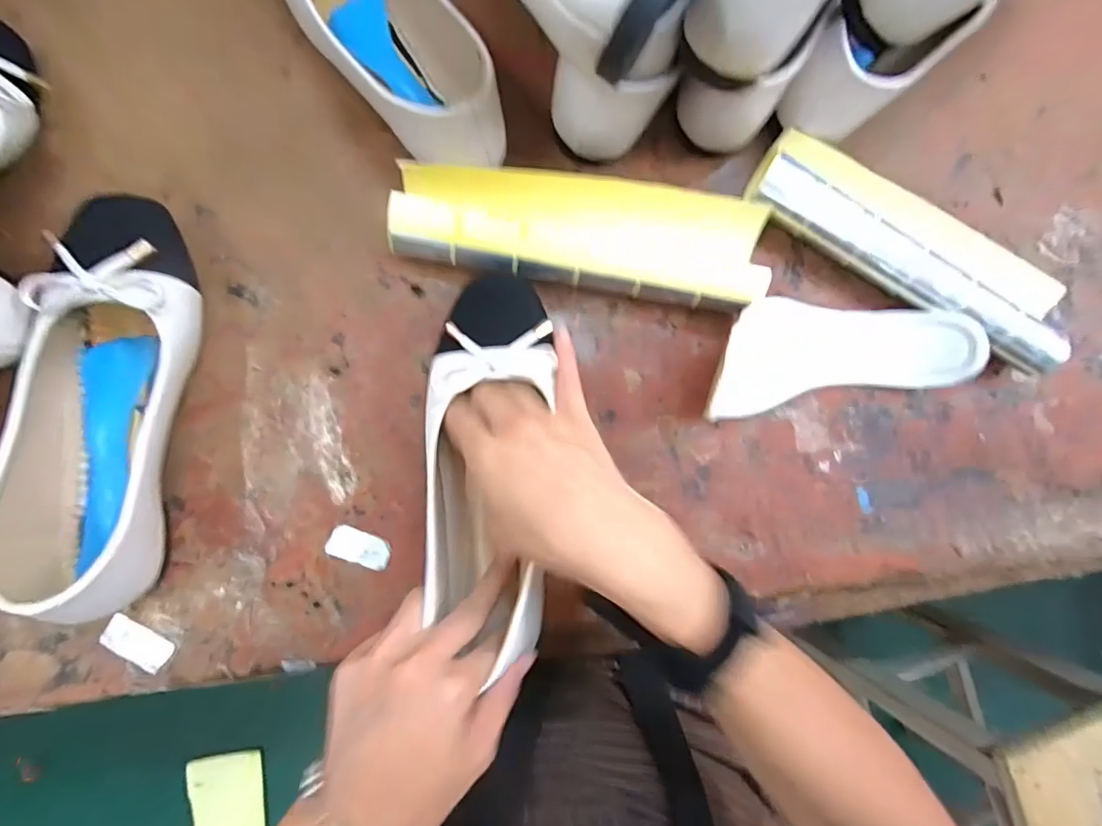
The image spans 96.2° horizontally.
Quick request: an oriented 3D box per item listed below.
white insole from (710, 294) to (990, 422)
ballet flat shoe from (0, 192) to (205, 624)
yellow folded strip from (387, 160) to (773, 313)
[{"bbox_3d":[0.201,-0.046,0.354,0.190,0.037,0.076,-8,88,-5],"label":"white insole"},{"bbox_3d":[-0.269,-0.008,0.297,0.084,0.061,0.248,4,87,-5],"label":"ballet flat shoe"},{"bbox_3d":[0.022,-0.123,0.338,0.243,0.042,0.074,9,86,-4],"label":"yellow folded strip"}]

